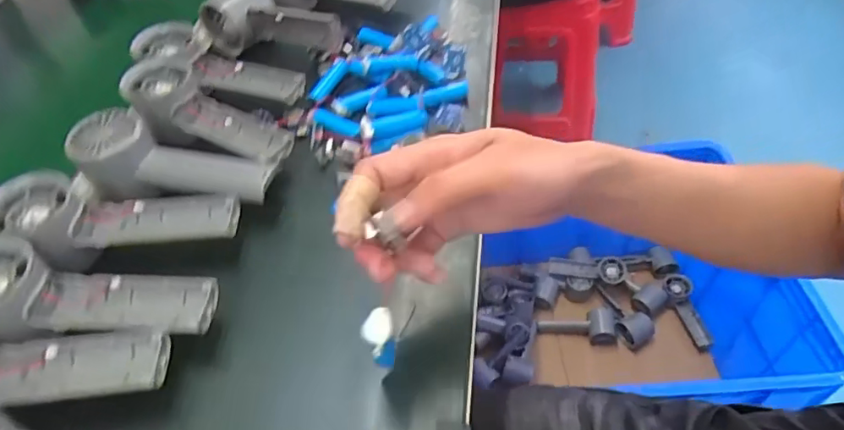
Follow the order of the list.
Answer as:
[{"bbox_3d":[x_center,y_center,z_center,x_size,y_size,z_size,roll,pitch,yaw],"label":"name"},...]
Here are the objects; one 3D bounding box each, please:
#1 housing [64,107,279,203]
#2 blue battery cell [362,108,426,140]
[{"bbox_3d":[-0.188,-0.038,0.403,0.155,0.043,0.058,7,49,12],"label":"housing"},{"bbox_3d":[-0.021,-0.076,0.445,0.058,0.019,0.021,-20,49,-13],"label":"blue battery cell"}]

